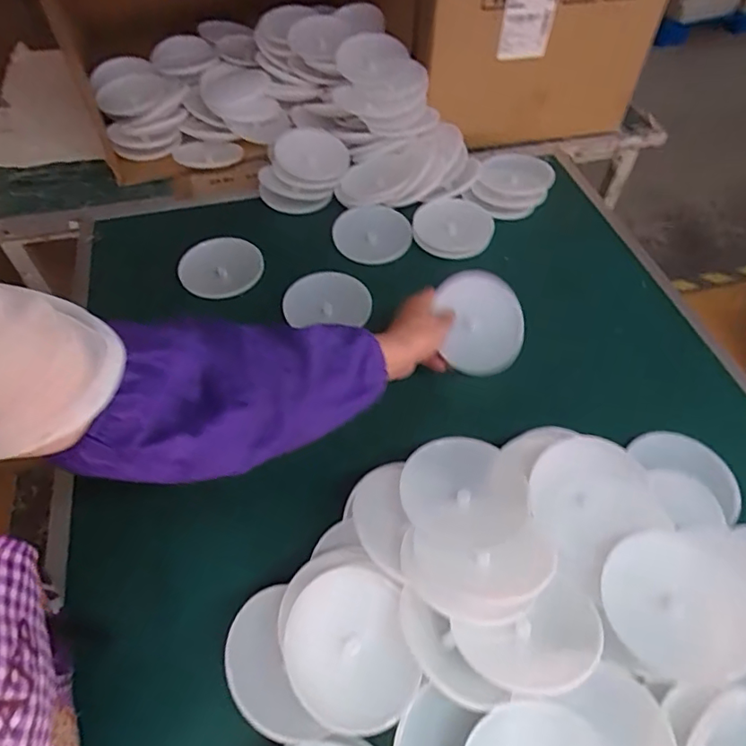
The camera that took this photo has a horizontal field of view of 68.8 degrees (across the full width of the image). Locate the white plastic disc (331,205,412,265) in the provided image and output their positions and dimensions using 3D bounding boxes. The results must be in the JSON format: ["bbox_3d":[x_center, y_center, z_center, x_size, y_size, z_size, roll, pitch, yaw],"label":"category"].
[{"bbox_3d":[-0.005,-0.202,0.794,0.110,0.011,0.108,0,63,1],"label":"white plastic disc"}]

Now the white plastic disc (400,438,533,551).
[{"bbox_3d":[0.082,0.107,0.488,0.111,0.015,0.102,0,53,0],"label":"white plastic disc"}]

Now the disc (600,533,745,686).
[{"bbox_3d":[0.250,0.182,0.439,0.123,0.015,0.109,-25,57,-17],"label":"disc"}]

